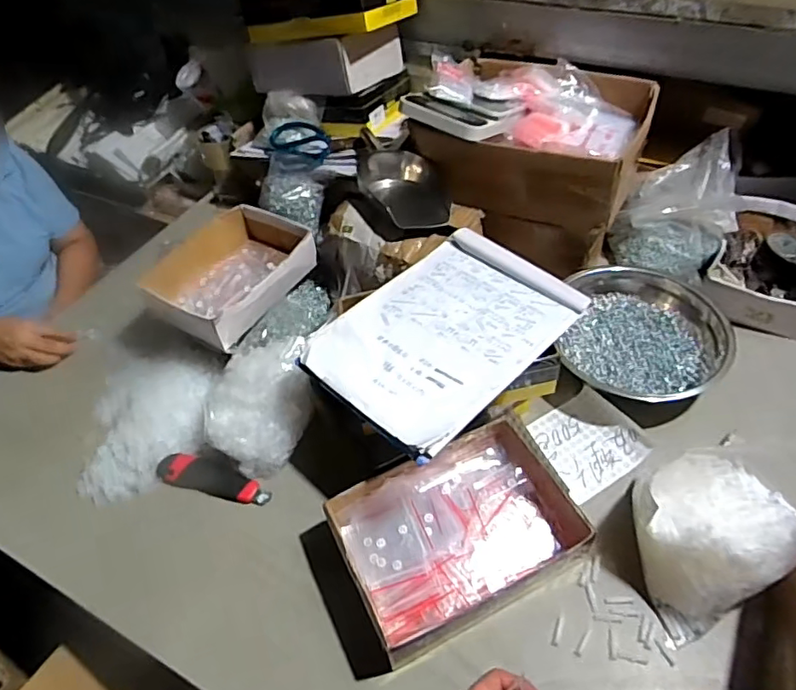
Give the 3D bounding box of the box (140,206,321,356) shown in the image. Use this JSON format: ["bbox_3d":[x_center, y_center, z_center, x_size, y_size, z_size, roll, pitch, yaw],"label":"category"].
[{"bbox_3d":[-0.243,-0.111,0.865,0.165,0.056,0.233,21,53,22],"label":"box"}]

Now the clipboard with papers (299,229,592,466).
[{"bbox_3d":[0.057,-0.024,0.693,0.220,0.012,0.311,34,59,30],"label":"clipboard with papers"}]

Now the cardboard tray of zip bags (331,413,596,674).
[{"bbox_3d":[0.066,0.210,0.644,0.255,0.059,0.185,-24,50,-16],"label":"cardboard tray of zip bags"}]

